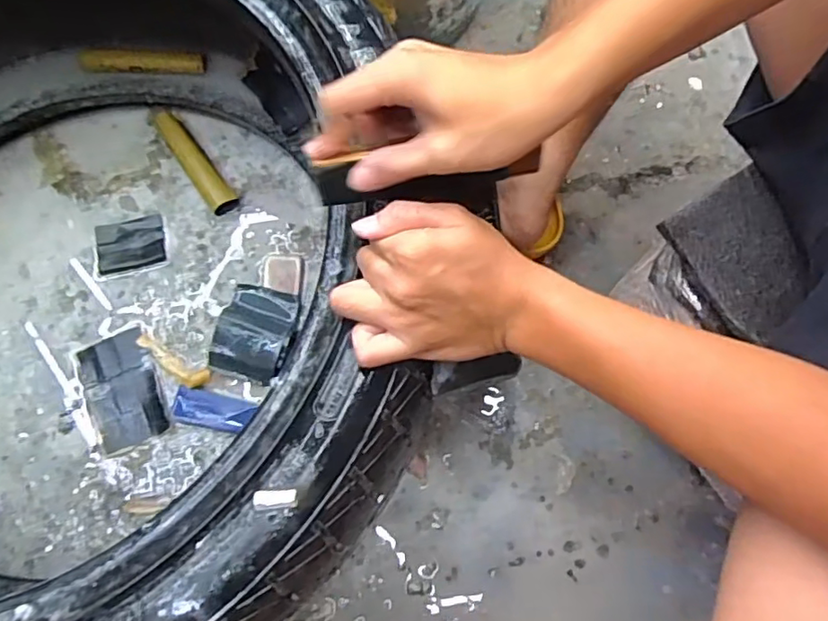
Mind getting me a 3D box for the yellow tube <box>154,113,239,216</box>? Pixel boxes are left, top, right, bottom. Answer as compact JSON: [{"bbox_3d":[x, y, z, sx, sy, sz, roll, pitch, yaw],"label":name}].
[{"bbox_3d":[-0.253,-0.172,0.670,0.030,0.025,0.149,-36,76,-11],"label":"yellow tube"}]

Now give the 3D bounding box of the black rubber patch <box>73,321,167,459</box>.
[{"bbox_3d":[-0.298,0.080,0.598,0.072,0.009,0.119,-23,74,-8],"label":"black rubber patch"}]

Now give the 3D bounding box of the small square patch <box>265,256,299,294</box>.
[{"bbox_3d":[-0.143,-0.040,0.637,0.037,0.012,0.045,2,72,0],"label":"small square patch"}]

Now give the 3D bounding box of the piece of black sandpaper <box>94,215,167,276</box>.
[{"bbox_3d":[-0.313,-0.073,0.649,0.073,0.005,0.059,-12,77,-5],"label":"piece of black sandpaper"}]

